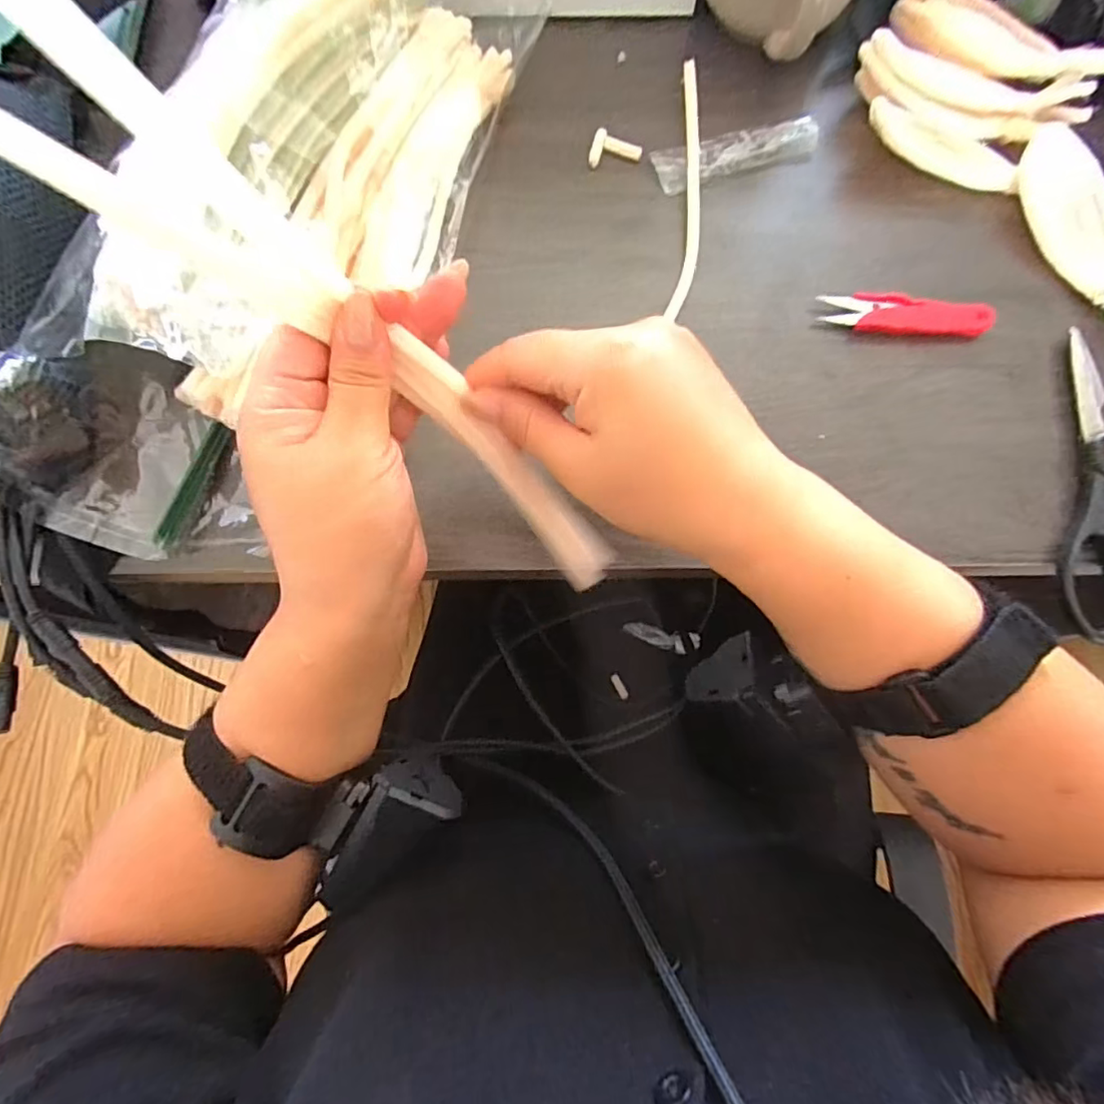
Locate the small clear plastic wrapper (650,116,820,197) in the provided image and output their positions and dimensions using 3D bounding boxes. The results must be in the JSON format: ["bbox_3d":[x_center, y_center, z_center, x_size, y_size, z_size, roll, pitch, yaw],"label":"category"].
[{"bbox_3d":[0.128,-0.270,0.386,0.115,0.007,0.036,-14,78,-1],"label":"small clear plastic wrapper"}]

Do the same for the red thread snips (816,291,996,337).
[{"bbox_3d":[0.219,-0.149,0.357,0.100,0.014,0.027,2,78,2],"label":"red thread snips"}]

